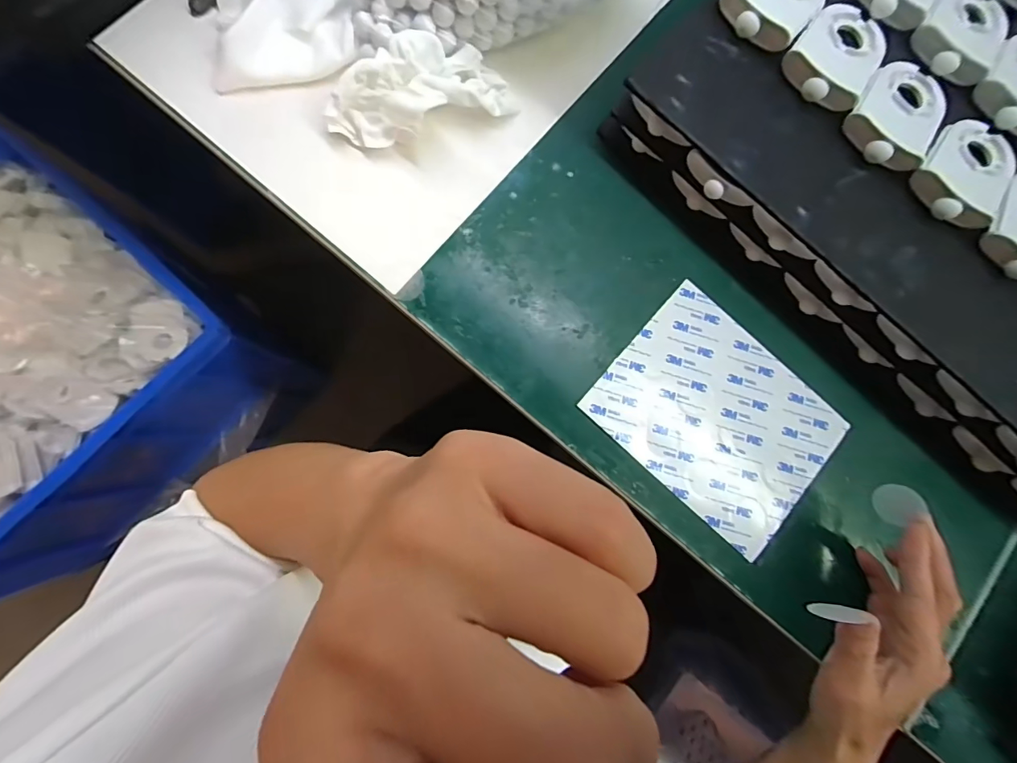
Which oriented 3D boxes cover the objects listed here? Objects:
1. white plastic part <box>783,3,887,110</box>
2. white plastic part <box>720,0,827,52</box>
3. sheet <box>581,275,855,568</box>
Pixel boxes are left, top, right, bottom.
[{"bbox_3d":[0.237,-0.234,0.321,0.057,0.017,0.095,40,81,-1],"label":"white plastic part"},{"bbox_3d":[0.194,-0.277,0.322,0.059,0.016,0.092,43,81,0],"label":"white plastic part"},{"bbox_3d":[0.161,0.028,0.350,0.174,0.005,0.133,42,80,0],"label":"sheet"}]

